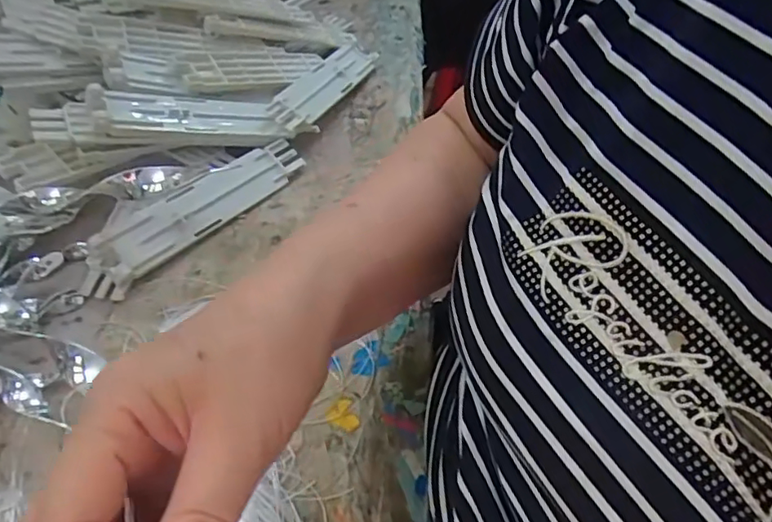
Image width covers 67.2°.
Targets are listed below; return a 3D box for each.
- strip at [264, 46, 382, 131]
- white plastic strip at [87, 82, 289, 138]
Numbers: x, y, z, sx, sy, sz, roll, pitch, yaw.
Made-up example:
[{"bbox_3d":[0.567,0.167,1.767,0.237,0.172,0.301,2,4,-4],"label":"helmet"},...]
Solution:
[{"bbox_3d":[-0.056,-0.169,0.547,0.039,0.009,0.169,39,47,-3],"label":"strip"},{"bbox_3d":[-0.154,-0.118,0.459,0.146,0.019,0.044,-3,44,-32],"label":"white plastic strip"}]

